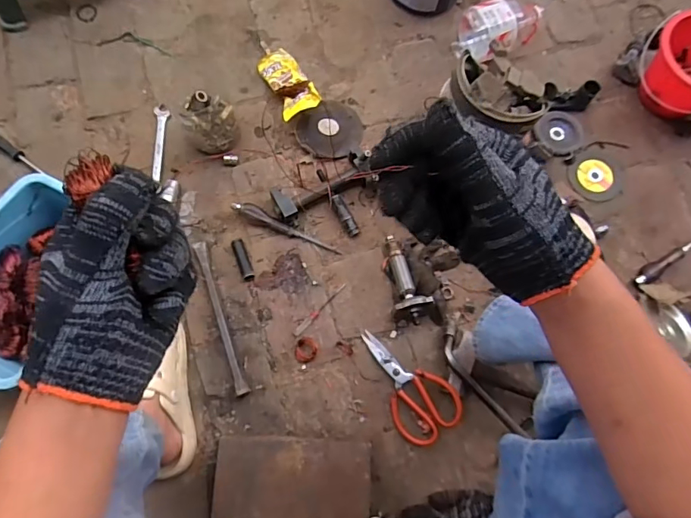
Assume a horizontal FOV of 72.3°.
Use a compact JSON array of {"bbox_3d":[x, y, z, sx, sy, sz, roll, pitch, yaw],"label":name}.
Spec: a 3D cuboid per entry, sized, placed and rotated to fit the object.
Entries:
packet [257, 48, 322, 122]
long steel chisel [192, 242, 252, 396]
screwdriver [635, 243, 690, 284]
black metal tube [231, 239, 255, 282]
[{"bbox_3d":[-0.107,-0.329,0.887,0.075,0.029,0.159,-29,64,-6],"label":"packet"},{"bbox_3d":[-0.209,0.094,0.793,0.020,0.027,0.271,-18,77,-8],"label":"long steel chisel"},{"bbox_3d":[0.604,-0.003,0.861,0.184,0.027,0.030,-29,79,-10],"label":"screwdriver"},{"bbox_3d":[-0.179,0.001,0.823,0.021,0.015,0.077,-20,77,-8],"label":"black metal tube"}]

